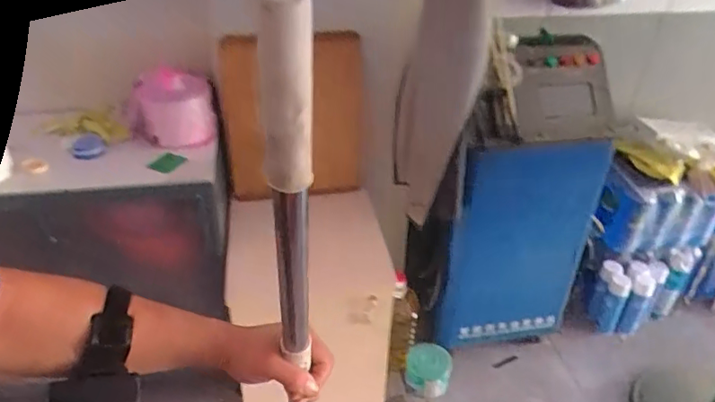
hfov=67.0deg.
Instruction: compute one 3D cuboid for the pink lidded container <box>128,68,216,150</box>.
[{"bbox_3d":[-0.460,-0.230,1.334,0.197,0.160,0.185,-13,36,-20],"label":"pink lidded container"}]

